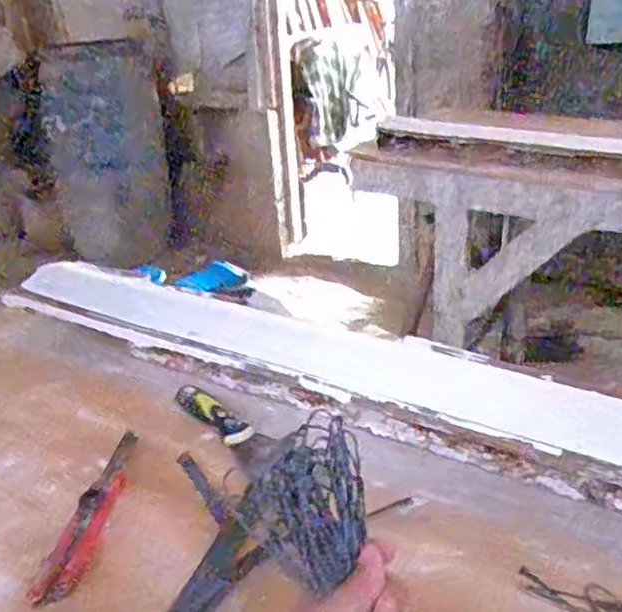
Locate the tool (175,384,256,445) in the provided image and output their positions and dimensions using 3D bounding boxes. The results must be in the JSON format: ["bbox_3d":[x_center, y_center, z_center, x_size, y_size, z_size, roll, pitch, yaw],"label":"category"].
[{"bbox_3d":[-0.100,0.103,0.689,0.030,0.018,0.110,-24,34,-36],"label":"tool"}]

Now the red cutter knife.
[{"bbox_3d":[-0.177,0.166,0.582,0.036,0.008,0.194,2,27,9],"label":"red cutter knife"}]

